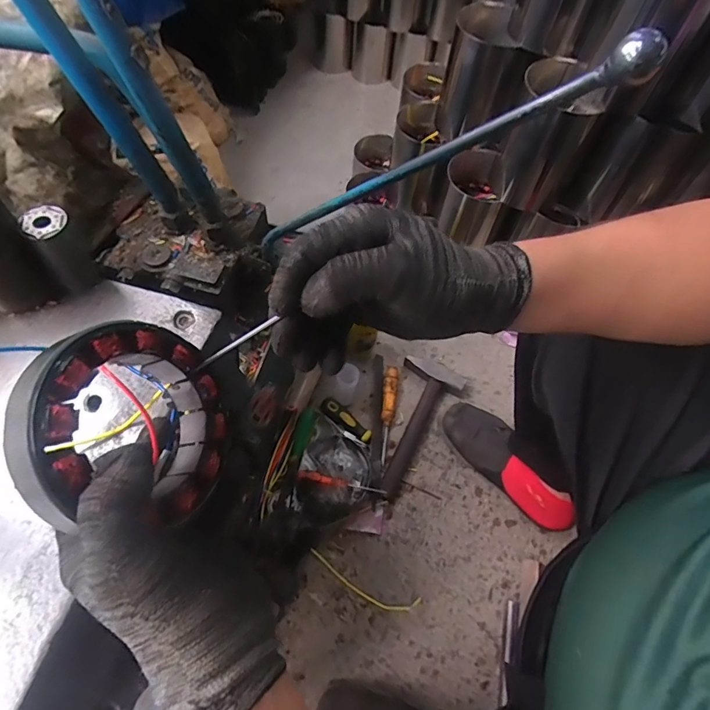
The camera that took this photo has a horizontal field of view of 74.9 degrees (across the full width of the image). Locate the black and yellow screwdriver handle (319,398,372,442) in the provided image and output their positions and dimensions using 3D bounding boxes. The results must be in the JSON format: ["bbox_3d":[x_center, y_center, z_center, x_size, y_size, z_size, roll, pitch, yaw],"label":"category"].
[{"bbox_3d":[-0.018,0.116,0.842,0.113,0.026,0.028,37,65,16],"label":"black and yellow screwdriver handle"}]

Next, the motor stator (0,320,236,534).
[{"bbox_3d":[-0.130,0.042,0.262,0.043,0.127,0.117,-14,51,30],"label":"motor stator"}]

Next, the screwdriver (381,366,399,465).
[{"bbox_3d":[0.062,0.106,0.861,0.026,0.023,0.181,7,60,1],"label":"screwdriver"}]

